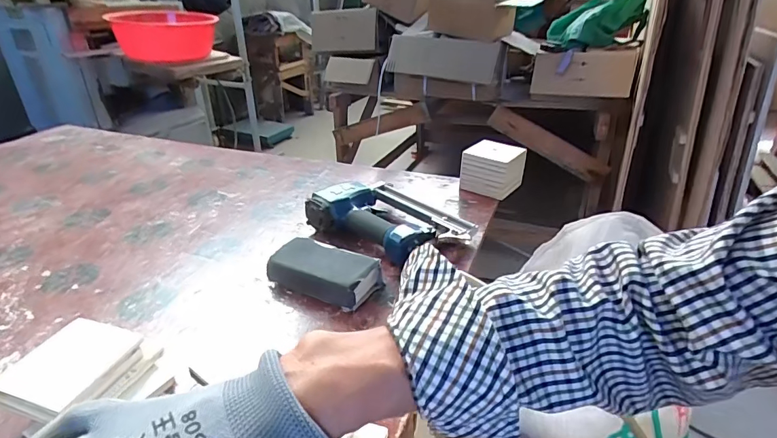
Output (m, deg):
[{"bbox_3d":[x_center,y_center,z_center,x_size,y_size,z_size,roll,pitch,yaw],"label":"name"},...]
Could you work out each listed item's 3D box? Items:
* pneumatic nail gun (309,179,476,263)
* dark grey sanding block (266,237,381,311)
[{"bbox_3d":[0.001,-0.004,0.685,0.220,0.060,0.160,24,38,37],"label":"pneumatic nail gun"},{"bbox_3d":[-0.083,0.068,0.581,0.137,0.039,0.076,14,33,24],"label":"dark grey sanding block"}]

